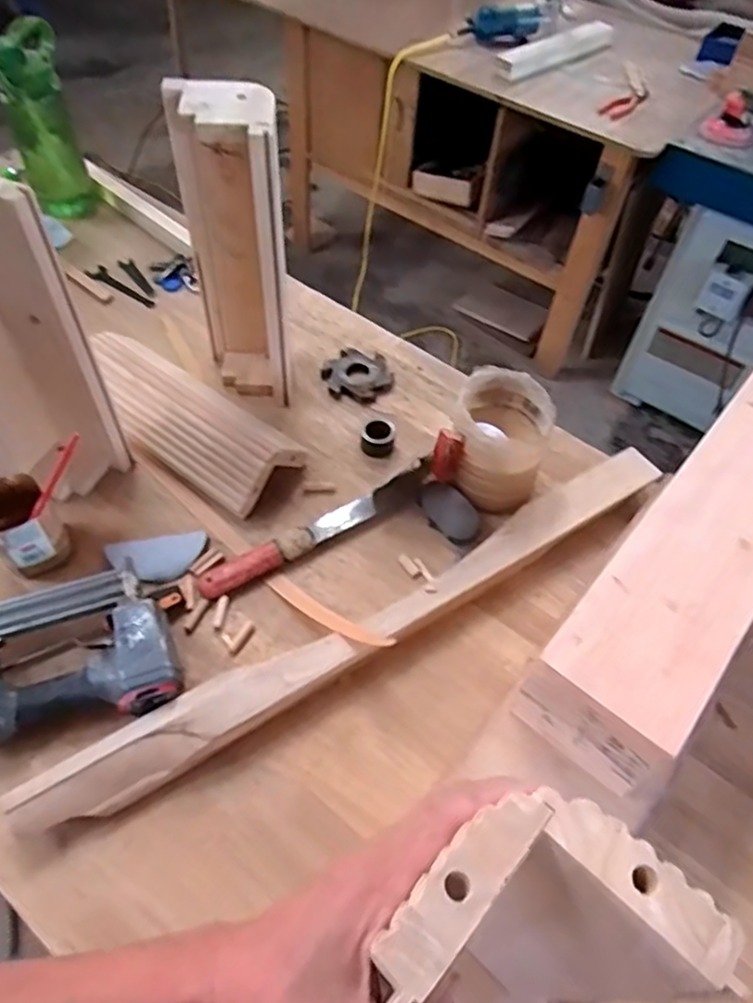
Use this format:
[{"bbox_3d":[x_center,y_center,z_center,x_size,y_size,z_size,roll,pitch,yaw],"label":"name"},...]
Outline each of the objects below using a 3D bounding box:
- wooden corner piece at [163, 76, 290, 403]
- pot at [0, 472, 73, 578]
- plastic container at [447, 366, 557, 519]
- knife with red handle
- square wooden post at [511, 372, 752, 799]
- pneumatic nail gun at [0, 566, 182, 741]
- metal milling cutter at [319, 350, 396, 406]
[{"bbox_3d":[-0.167,-0.293,0.827,0.106,0.366,0.128,-11,56,-12],"label":"wooden corner piece"},{"bbox_3d":[-0.399,0.027,0.757,0.077,0.083,0.087,-34,63,-25],"label":"pot"},{"bbox_3d":[0.153,-0.072,0.845,0.115,0.125,0.131,10,54,3],"label":"plastic container"},{"bbox_3d":[-0.062,0.031,0.830,0.334,0.032,0.038,-29,61,-23],"label":"knife with red handle"},{"bbox_3d":[0.330,0.051,0.681,0.124,0.117,0.487,36,59,20],"label":"square wooden post"},{"bbox_3d":[-0.335,0.157,0.680,0.260,0.049,0.155,-7,55,-10],"label":"pneumatic nail gun"},{"bbox_3d":[-0.024,-0.188,0.997,0.102,0.019,0.101,2,54,-3],"label":"metal milling cutter"}]

